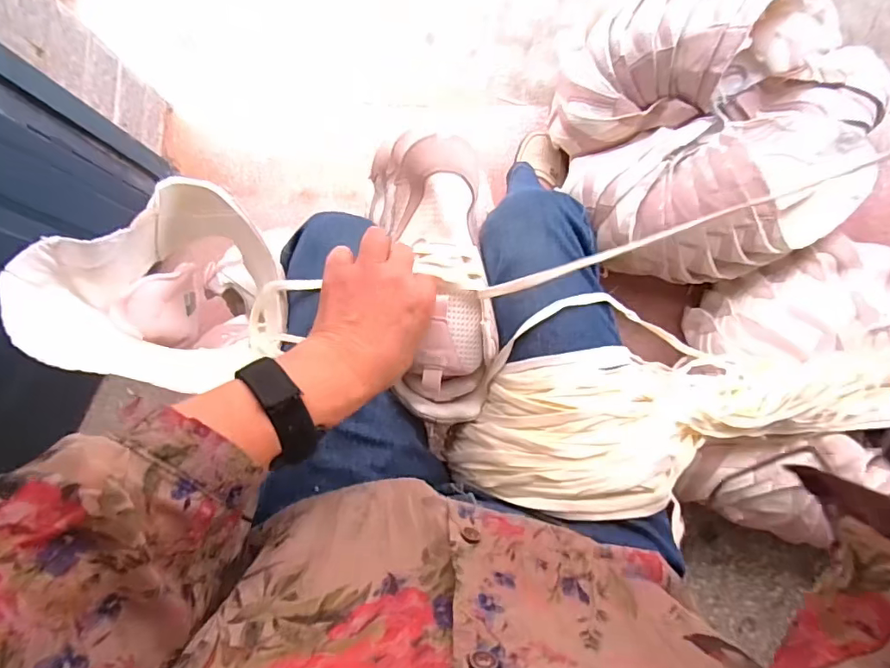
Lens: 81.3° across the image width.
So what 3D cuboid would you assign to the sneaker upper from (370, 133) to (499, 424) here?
[{"bbox_3d":[-0.007,-0.042,0.442,0.092,0.056,0.236,-6,96,6],"label":"sneaker upper"}]

